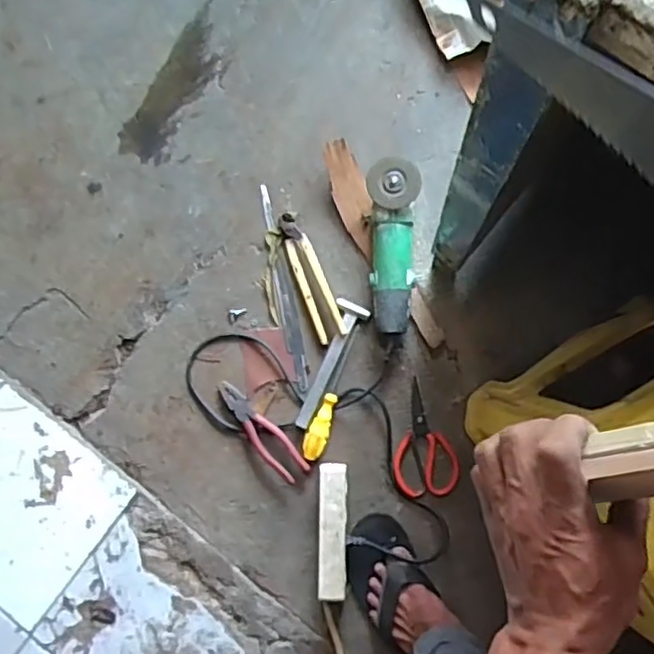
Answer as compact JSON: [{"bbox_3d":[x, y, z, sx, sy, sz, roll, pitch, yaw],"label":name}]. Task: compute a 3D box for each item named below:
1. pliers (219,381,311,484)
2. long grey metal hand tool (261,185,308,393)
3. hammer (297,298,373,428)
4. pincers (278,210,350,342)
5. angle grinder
[{"bbox_3d":[-0.110,0.170,1.090,0.051,0.015,0.196,-45,84,1],"label":"pliers"},{"bbox_3d":[-0.071,-0.066,1.105,0.031,0.009,0.338,-12,85,6],"label":"long grey metal hand tool"},{"bbox_3d":[0.006,0.061,1.083,0.050,0.019,0.219,22,89,6],"label":"hammer"},{"bbox_3d":[-0.024,-0.084,1.096,0.049,0.025,0.217,-20,85,4],"label":"pincers"},{"bbox_3d":[0.104,-0.111,1.058,0.079,0.066,0.301,0,96,5],"label":"angle grinder"}]

